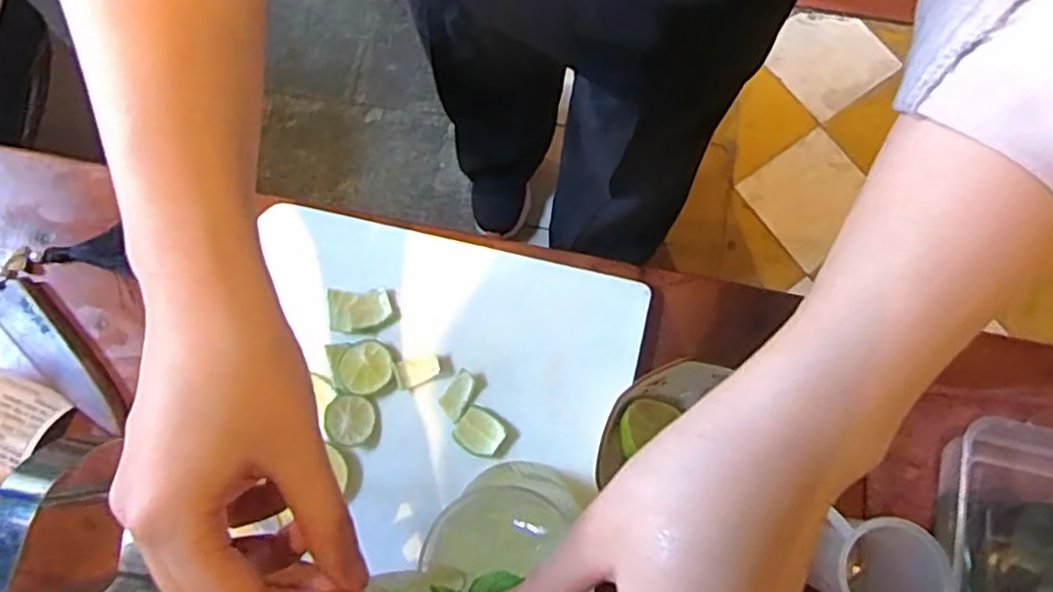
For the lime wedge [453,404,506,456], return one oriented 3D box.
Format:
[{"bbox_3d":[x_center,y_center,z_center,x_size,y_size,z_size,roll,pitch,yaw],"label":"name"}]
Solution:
[{"bbox_3d":[-0.029,0.084,0.414,0.028,0.007,0.027,32,80,9],"label":"lime wedge"}]

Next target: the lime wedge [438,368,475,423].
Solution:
[{"bbox_3d":[-0.043,0.061,0.417,0.016,0.006,0.030,28,79,9],"label":"lime wedge"}]

